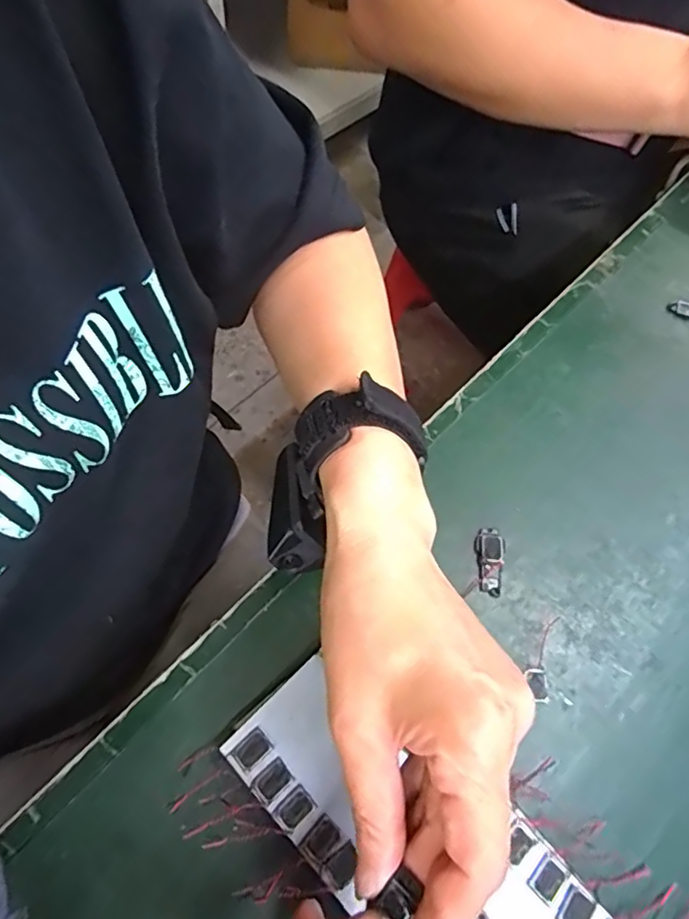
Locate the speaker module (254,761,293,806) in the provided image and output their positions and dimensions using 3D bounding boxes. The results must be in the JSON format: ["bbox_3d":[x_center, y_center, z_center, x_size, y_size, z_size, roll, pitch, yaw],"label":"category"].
[{"bbox_3d":[-0.033,0.149,0.268,0.017,0.004,0.012,-39,71,-21],"label":"speaker module"}]

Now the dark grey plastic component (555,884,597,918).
[{"bbox_3d":[0.101,0.196,0.252,0.013,0.004,0.017,41,67,17],"label":"dark grey plastic component"}]

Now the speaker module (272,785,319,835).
[{"bbox_3d":[-0.023,0.159,0.263,0.018,0.004,0.013,-38,71,-20],"label":"speaker module"}]

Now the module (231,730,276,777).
[{"bbox_3d":[-0.044,0.138,0.275,0.018,0.004,0.013,-37,69,-24],"label":"module"}]

